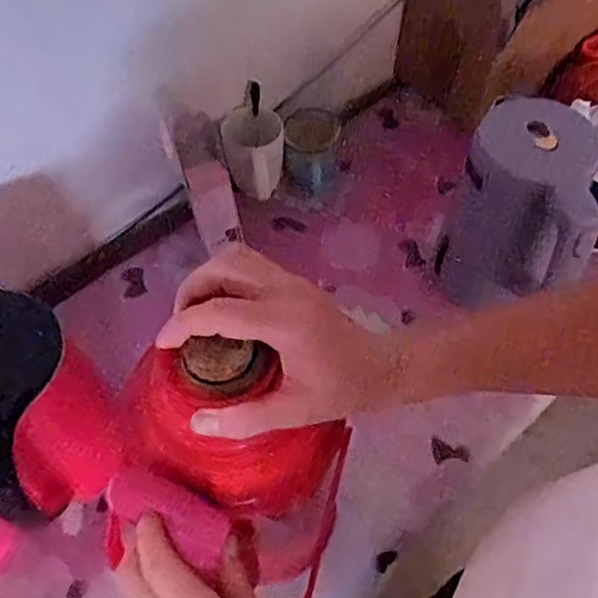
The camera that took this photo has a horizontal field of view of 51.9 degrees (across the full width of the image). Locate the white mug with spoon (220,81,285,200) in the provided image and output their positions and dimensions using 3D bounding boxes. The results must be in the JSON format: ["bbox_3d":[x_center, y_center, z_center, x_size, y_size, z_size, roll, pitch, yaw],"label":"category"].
[{"bbox_3d":[-0.061,-0.215,0.849,0.081,0.097,0.112,8,57,6],"label":"white mug with spoon"}]

